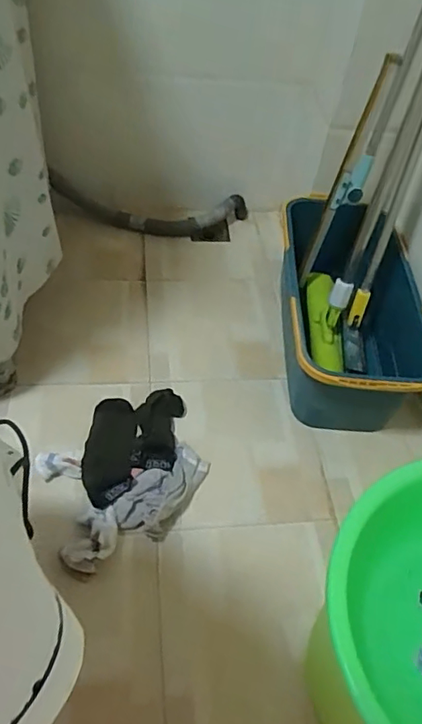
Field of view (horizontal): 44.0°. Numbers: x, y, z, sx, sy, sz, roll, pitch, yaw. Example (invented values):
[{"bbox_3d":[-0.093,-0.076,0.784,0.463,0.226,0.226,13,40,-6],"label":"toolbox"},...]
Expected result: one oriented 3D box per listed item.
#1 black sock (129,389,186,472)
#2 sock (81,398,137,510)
[{"bbox_3d":[-0.096,0.121,0.926,0.083,0.039,0.165,8,51,1],"label":"black sock"},{"bbox_3d":[-0.174,0.149,0.897,0.082,0.024,0.217,0,49,-2],"label":"sock"}]

